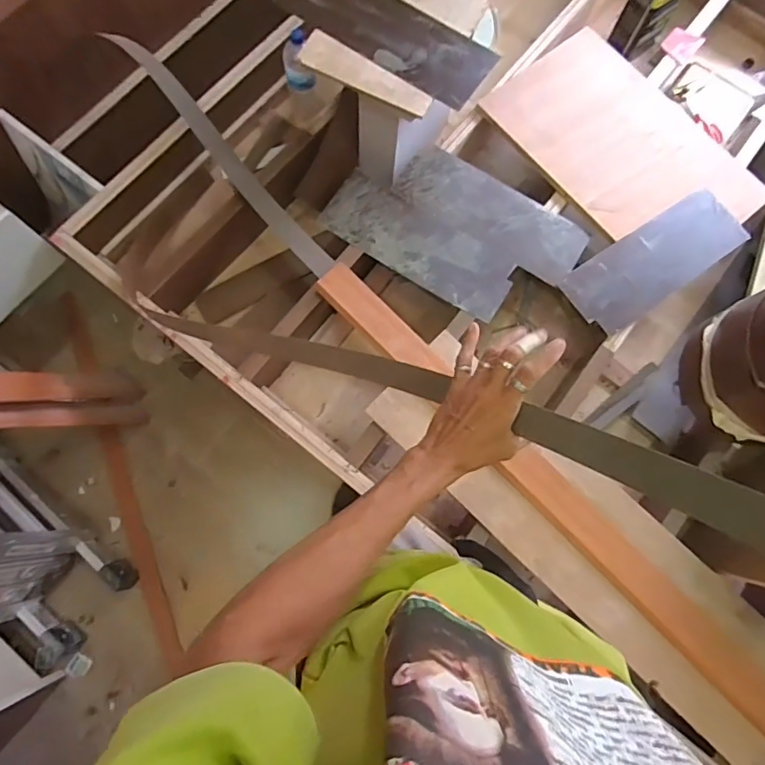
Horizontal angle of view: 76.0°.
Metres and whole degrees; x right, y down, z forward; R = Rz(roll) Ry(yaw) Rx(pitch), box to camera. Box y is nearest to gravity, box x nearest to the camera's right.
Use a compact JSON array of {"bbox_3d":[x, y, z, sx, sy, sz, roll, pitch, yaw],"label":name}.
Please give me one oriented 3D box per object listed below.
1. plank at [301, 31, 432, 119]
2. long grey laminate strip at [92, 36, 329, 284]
[{"bbox_3d":[-0.034,-0.610,0.981,0.274,0.016,0.076,32,87,0],"label":"plank"},{"bbox_3d":[-0.360,-0.521,1.118,0.066,0.126,0.727,-40,80,-10],"label":"long grey laminate strip"}]

